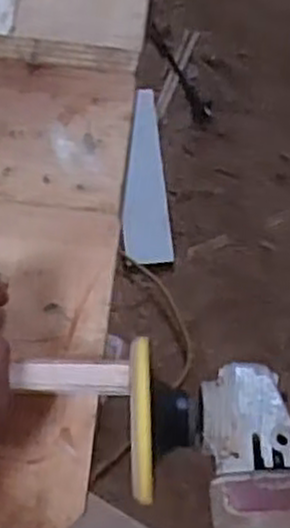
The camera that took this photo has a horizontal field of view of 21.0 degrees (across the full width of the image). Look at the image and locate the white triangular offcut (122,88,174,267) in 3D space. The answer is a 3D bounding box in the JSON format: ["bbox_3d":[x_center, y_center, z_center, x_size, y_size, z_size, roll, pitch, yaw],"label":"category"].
[{"bbox_3d":[-0.002,-0.150,1.330,0.078,0.014,0.297,-3,82,-13],"label":"white triangular offcut"}]

